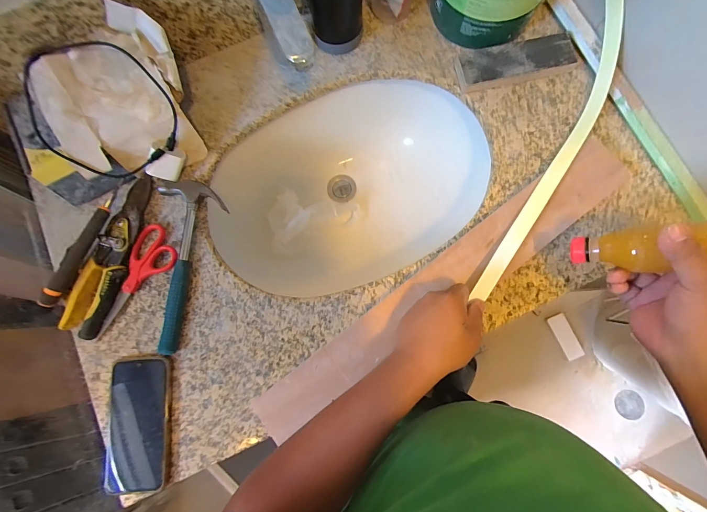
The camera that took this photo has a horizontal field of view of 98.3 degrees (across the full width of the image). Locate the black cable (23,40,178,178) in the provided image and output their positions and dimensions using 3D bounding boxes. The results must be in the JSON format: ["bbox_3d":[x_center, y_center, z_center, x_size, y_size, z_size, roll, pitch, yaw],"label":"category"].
[{"bbox_3d":[-0.333,-0.192,0.406,0.177,0.048,0.163,-1,104,-5],"label":"black cable"}]

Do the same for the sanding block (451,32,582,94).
[{"bbox_3d":[0.259,-0.306,0.479,0.188,0.023,0.057,-12,81,-1],"label":"sanding block"}]

